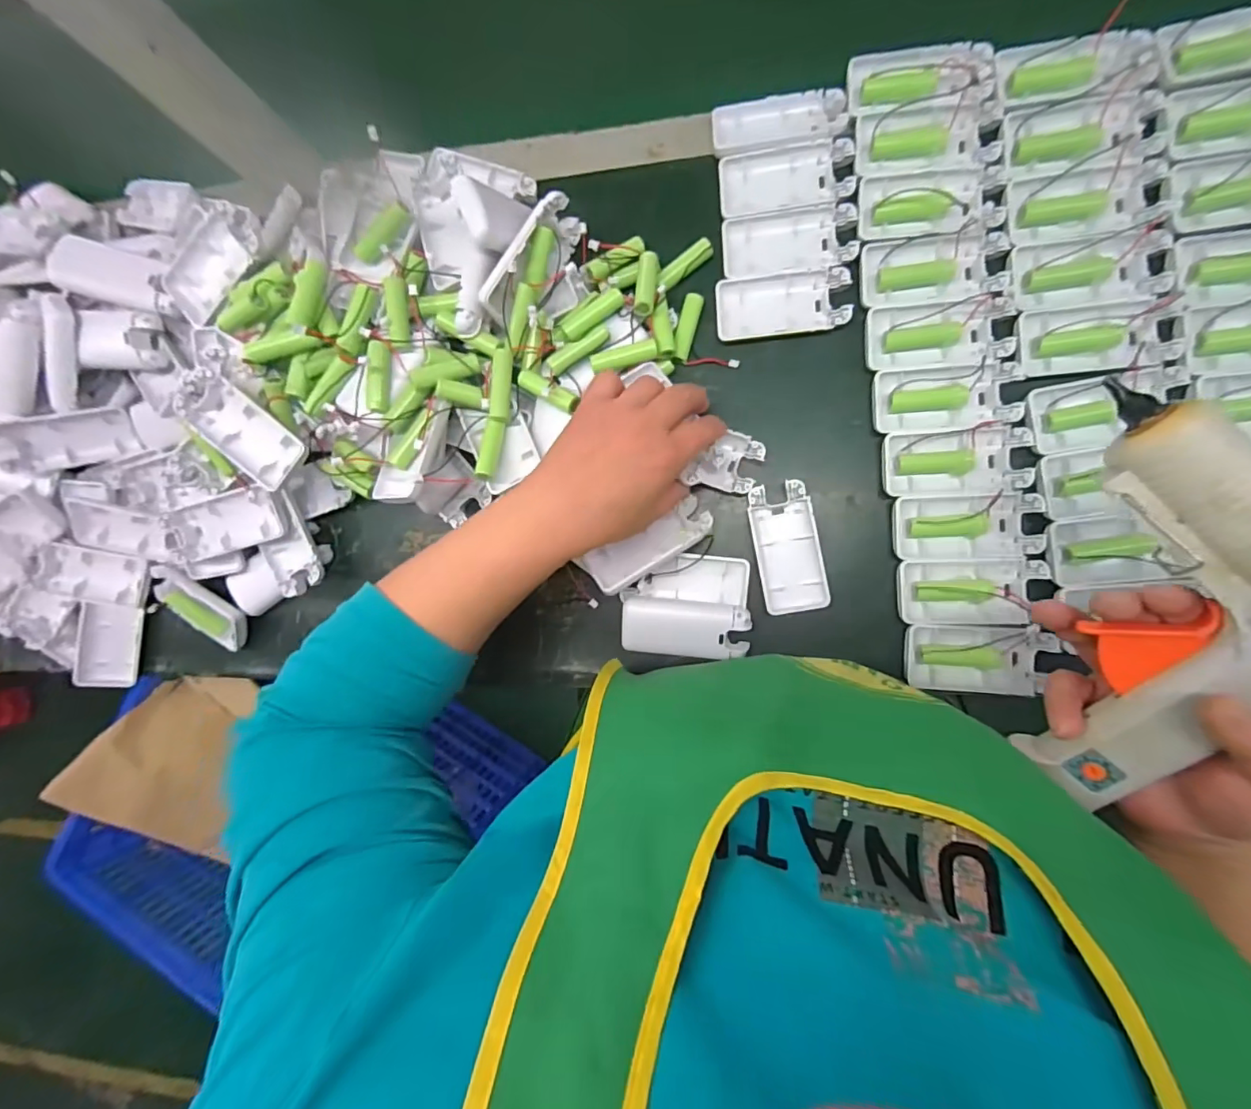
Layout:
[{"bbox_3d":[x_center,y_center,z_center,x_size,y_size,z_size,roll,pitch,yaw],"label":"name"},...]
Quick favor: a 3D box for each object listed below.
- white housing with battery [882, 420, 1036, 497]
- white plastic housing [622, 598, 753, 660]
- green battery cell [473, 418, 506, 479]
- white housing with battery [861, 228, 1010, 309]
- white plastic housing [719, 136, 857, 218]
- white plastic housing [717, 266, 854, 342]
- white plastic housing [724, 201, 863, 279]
[{"bbox_3d":[0.231,-0.065,0.375,0.092,0.024,0.047,-5,90,9],"label":"white housing with battery"},{"bbox_3d":[0.045,0.055,0.401,0.093,0.020,0.041,3,91,9],"label":"white plastic housing"},{"bbox_3d":[-0.099,-0.077,0.390,0.014,0.014,0.049,8,72,9],"label":"green battery cell"},{"bbox_3d":[0.216,-0.199,0.376,0.094,0.016,0.045,-4,90,9],"label":"white housing with battery"},{"bbox_3d":[0.117,-0.273,0.390,0.092,0.013,0.046,-1,90,9],"label":"white plastic housing"},{"bbox_3d":[0.116,-0.184,0.395,0.093,0.015,0.044,-3,90,9],"label":"white plastic housing"},{"bbox_3d":[0.118,-0.224,0.385,0.091,0.014,0.044,0,91,9],"label":"white plastic housing"}]

